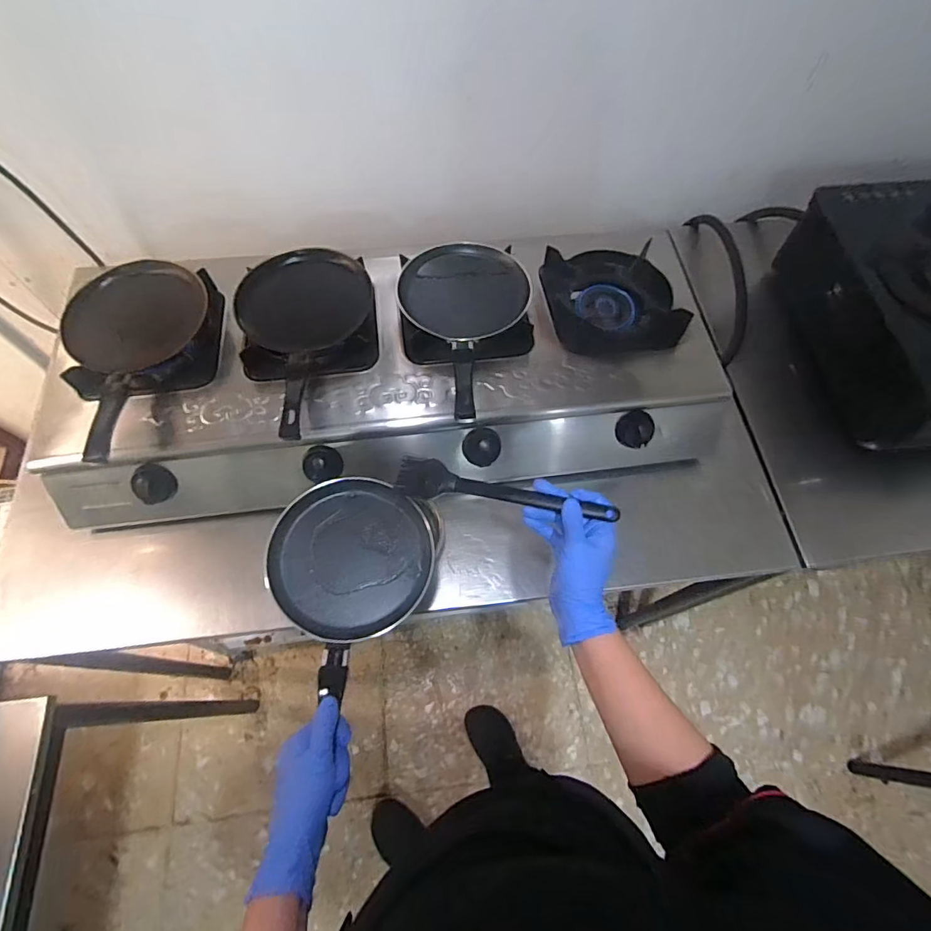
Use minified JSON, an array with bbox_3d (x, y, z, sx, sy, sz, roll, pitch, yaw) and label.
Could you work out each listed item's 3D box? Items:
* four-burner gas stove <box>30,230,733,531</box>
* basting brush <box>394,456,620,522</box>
[{"bbox_3d":[-0.086,-0.112,0.725,0.895,0.191,0.289,-5,65,-4],"label":"four-burner gas stove"},{"bbox_3d":[0.039,0.027,0.556,0.244,0.023,0.041,8,65,14],"label":"basting brush"}]

